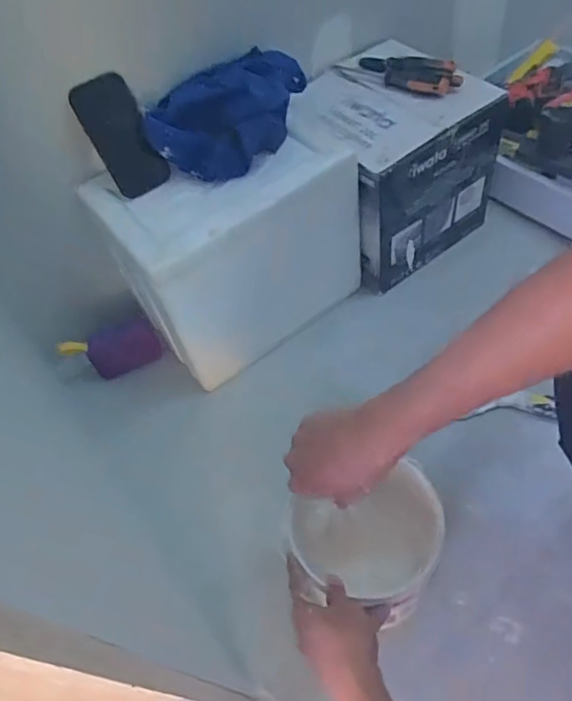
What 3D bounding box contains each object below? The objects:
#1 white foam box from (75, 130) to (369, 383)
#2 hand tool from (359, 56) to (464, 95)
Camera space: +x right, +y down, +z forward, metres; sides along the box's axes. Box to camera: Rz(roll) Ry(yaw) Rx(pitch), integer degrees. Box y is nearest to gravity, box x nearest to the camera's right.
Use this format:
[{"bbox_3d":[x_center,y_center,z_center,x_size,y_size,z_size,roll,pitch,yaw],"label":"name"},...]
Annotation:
[{"bbox_3d":[-0.082,-0.179,0.953,0.374,0.295,0.217,-32,55,-13],"label":"white foam box"},{"bbox_3d":[0.204,-0.474,0.939,0.191,0.055,0.041,30,64,28],"label":"hand tool"}]

